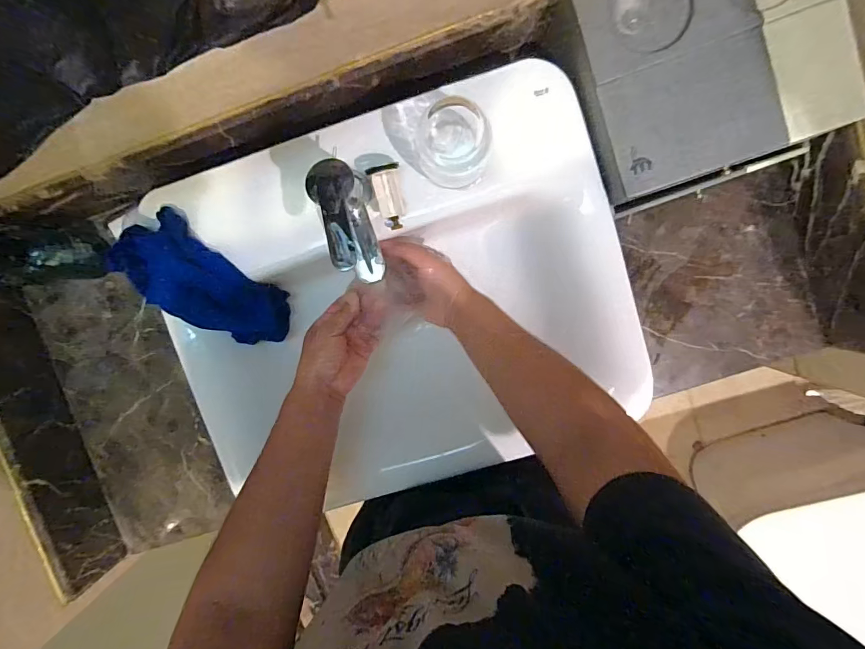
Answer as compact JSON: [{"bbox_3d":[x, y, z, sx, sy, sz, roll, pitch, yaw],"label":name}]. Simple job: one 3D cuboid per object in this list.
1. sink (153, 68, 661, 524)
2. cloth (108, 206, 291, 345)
[{"bbox_3d":[-0.044,-0.025,0.553,0.542,0.133,0.432,-19,95,5],"label":"sink"},{"bbox_3d":[-0.273,-0.044,0.531,0.096,0.058,0.211,-48,124,7],"label":"cloth"}]

